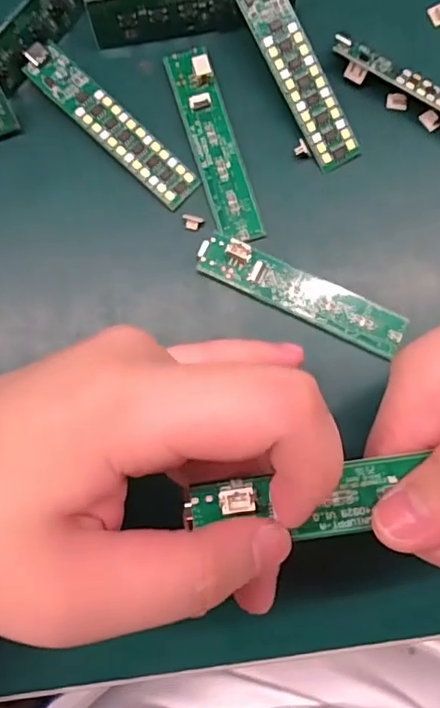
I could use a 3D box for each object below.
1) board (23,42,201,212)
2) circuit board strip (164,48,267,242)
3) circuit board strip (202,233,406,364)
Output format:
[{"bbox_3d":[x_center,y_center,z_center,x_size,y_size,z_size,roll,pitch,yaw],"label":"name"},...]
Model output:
[{"bbox_3d":[-0.043,-0.092,0.235,0.082,0.008,0.018,43,84,7],"label":"board"},{"bbox_3d":[-0.003,-0.084,0.234,0.017,0.008,0.081,-17,81,-2],"label":"circuit board strip"},{"bbox_3d":[0.031,-0.024,0.228,0.083,0.008,0.017,25,82,5],"label":"circuit board strip"}]

